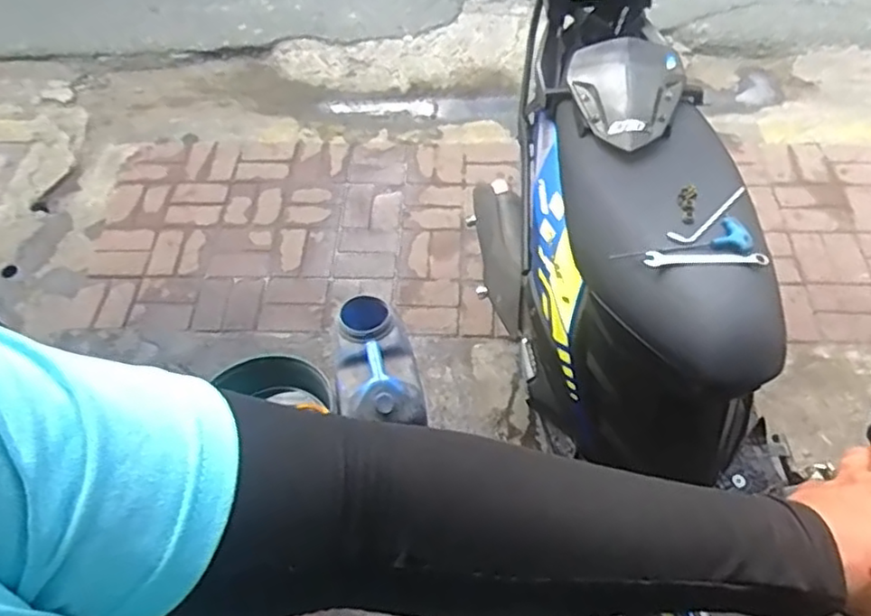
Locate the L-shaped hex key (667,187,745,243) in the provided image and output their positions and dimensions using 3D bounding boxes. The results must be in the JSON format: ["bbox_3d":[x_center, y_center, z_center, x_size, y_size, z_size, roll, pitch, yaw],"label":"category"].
[{"bbox_3d":[0.442,-0.146,1.037,0.185,0.013,0.034,-33,62,-16],"label":"L-shaped hex key"}]

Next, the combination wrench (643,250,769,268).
[{"bbox_3d":[0.406,-0.072,0.980,0.176,0.012,0.025,2,58,5],"label":"combination wrench"}]

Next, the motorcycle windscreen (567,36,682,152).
[{"bbox_3d":[0.329,-0.388,1.146,0.200,0.098,0.212,-2,58,3],"label":"motorcycle windscreen"}]

